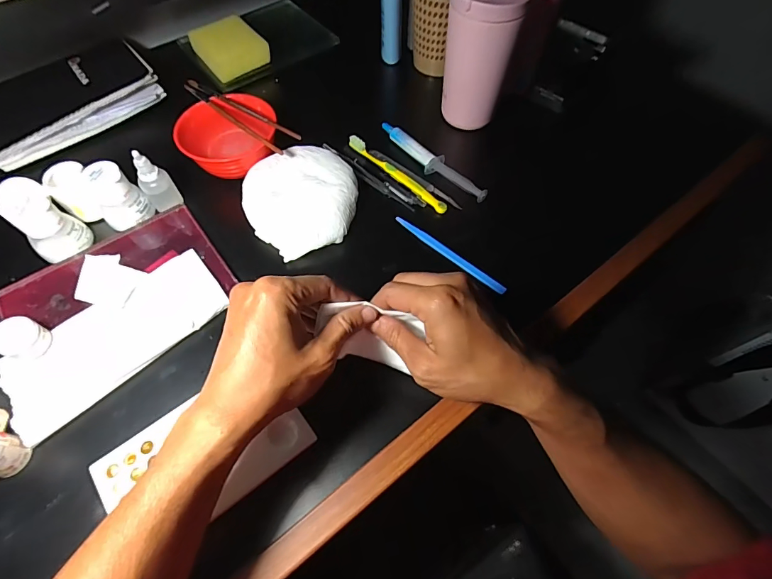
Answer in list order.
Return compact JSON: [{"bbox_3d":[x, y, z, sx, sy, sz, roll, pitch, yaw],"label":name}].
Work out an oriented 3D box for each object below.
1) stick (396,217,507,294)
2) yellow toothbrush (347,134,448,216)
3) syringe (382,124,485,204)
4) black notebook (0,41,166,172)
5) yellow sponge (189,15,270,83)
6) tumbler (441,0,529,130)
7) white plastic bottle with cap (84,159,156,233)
[{"bbox_3d":[0.065,-0.038,0.421,0.140,0.007,0.013,39,66,18],"label":"stick"},{"bbox_3d":[0.011,-0.139,0.470,0.015,0.008,0.154,-39,69,-21],"label":"yellow toothbrush"},{"bbox_3d":[0.052,-0.154,0.473,0.022,0.014,0.168,-38,69,-21],"label":"syringe"},{"bbox_3d":[-0.424,-0.253,0.517,0.220,0.044,0.144,-36,68,-20],"label":"black notebook"},{"bbox_3d":[-0.227,-0.351,0.576,0.084,0.032,0.097,-32,67,-18],"label":"yellow sponge"},{"bbox_3d":[0.106,-0.272,0.466,0.077,0.146,0.076,1,61,-2],"label":"tumbler"},{"bbox_3d":[-0.285,-0.100,0.420,0.046,0.056,0.046,-38,69,-21],"label":"white plastic bottle with cap"}]

